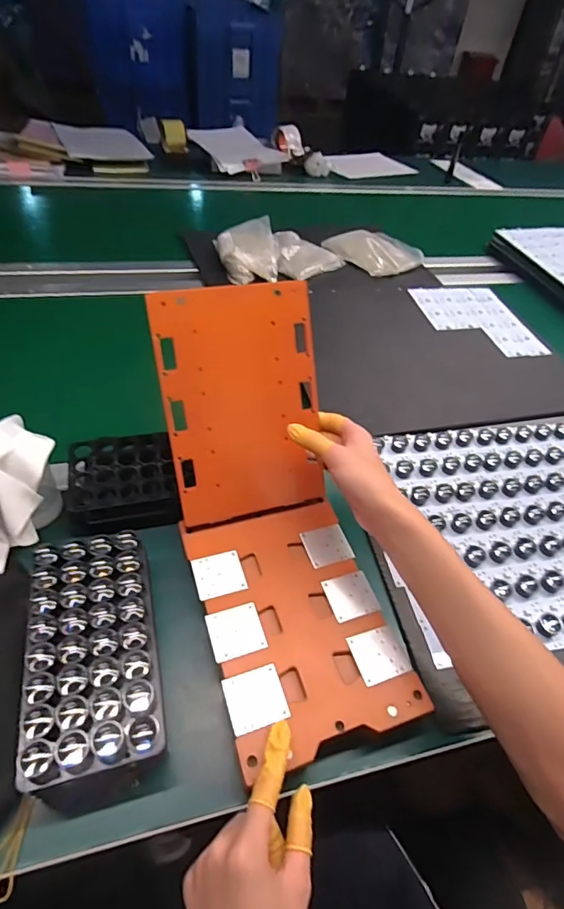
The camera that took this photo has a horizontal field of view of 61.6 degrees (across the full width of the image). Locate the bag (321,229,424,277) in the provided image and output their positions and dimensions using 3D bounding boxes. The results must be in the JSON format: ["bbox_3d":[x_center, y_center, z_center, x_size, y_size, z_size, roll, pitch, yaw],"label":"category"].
[{"bbox_3d":[0.195,-0.452,1.031,0.195,0.028,0.147,39,56,25],"label":"bag"}]

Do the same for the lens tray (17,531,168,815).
[{"bbox_3d":[-0.157,0.172,0.408,0.103,0.066,0.201,-7,50,-13],"label":"lens tray"}]

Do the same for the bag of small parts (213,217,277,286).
[{"bbox_3d":[-0.070,-0.411,0.946,0.126,0.044,0.176,3,49,-3],"label":"bag of small parts"}]

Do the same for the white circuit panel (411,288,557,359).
[{"bbox_3d":[0.363,-0.255,0.889,0.182,0.009,0.229,-10,51,-14],"label":"white circuit panel"}]

